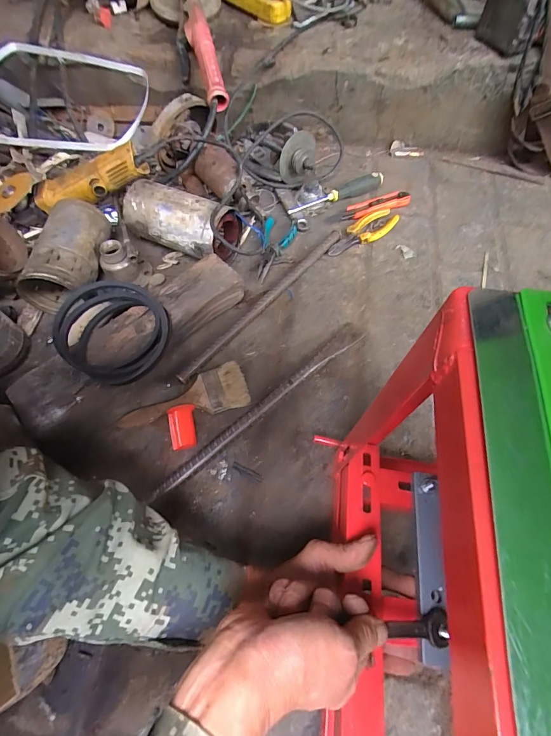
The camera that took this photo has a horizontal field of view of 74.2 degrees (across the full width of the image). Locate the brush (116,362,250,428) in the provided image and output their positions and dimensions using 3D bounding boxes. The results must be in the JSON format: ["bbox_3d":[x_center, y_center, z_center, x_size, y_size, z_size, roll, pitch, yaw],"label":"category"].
[{"bbox_3d":[-0.134,0.043,0.533,0.183,0.020,0.068,-13,65,-8],"label":"brush"}]

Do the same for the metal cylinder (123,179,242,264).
[{"bbox_3d":[-0.164,-0.254,0.621,0.203,0.092,0.092,22,64,12],"label":"metal cylinder"}]

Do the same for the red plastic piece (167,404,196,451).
[{"bbox_3d":[-0.132,0.082,0.514,0.033,0.029,0.060,-7,65,-5],"label":"red plastic piece"}]

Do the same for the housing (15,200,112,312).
[{"bbox_3d":[-0.347,-0.188,0.610,0.109,0.091,0.173,4,62,3],"label":"housing"}]

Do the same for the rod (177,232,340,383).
[{"bbox_3d":[-0.013,-0.113,0.604,0.014,0.020,0.380,38,69,15],"label":"rod"}]

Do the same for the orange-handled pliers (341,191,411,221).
[{"bbox_3d":[0.195,-0.317,0.712,0.147,0.010,0.037,-20,66,-11],"label":"orange-handled pliers"}]

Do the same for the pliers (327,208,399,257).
[{"bbox_3d":[0.162,-0.254,0.683,0.166,0.012,0.054,-34,70,-17],"label":"pliers"}]

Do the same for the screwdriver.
[{"bbox_3d":[0.121,-0.342,0.718,0.203,0.030,0.026,-23,67,-12],"label":"screwdriver"}]

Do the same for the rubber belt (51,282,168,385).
[{"bbox_3d":[-0.223,-0.047,0.503,0.149,0.034,0.154,-9,62,-4],"label":"rubber belt"}]

